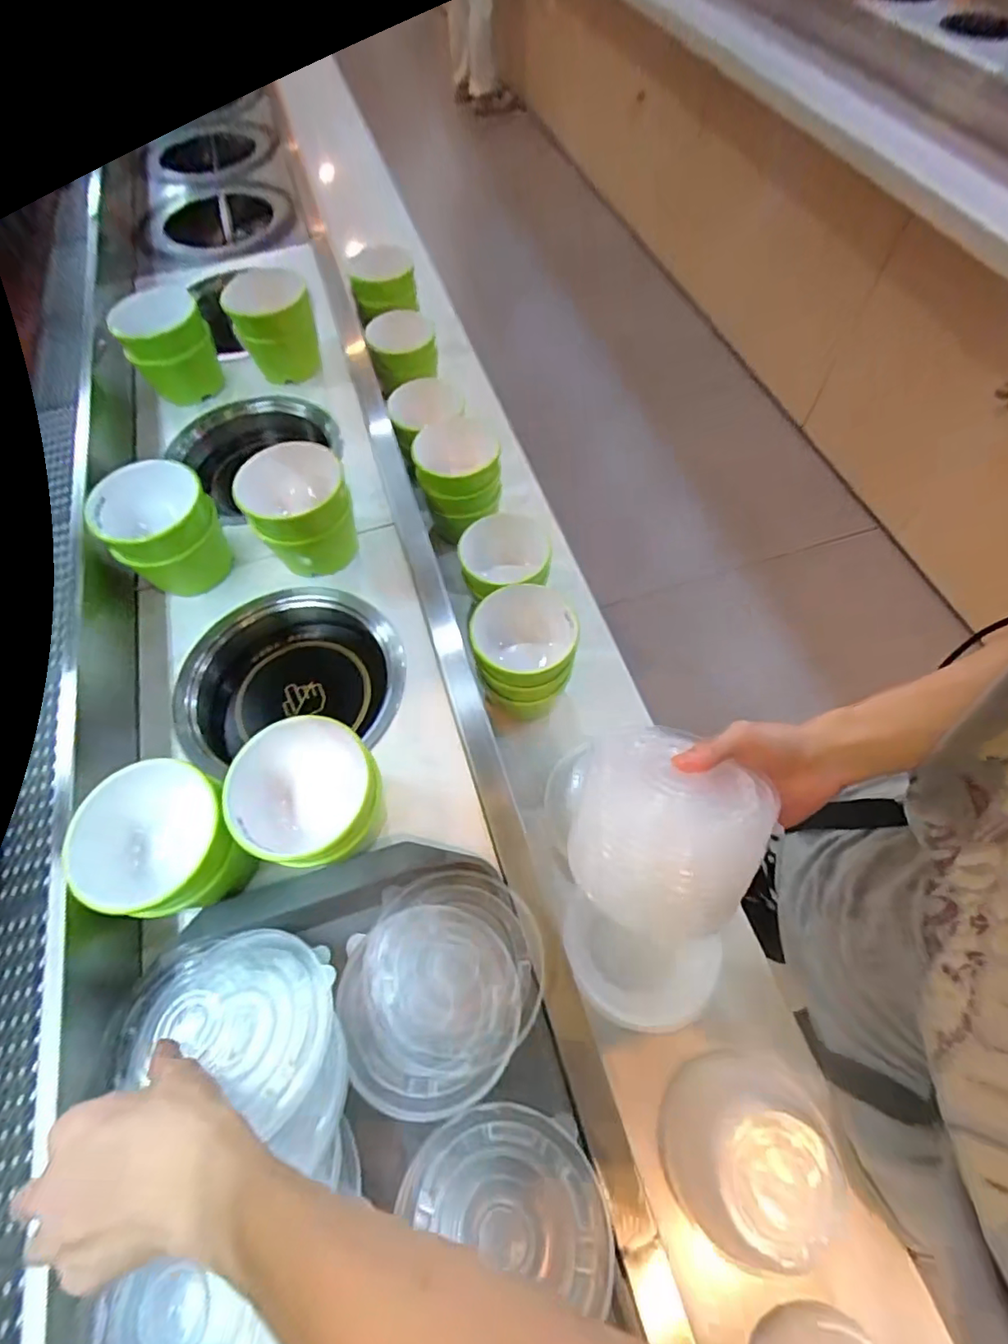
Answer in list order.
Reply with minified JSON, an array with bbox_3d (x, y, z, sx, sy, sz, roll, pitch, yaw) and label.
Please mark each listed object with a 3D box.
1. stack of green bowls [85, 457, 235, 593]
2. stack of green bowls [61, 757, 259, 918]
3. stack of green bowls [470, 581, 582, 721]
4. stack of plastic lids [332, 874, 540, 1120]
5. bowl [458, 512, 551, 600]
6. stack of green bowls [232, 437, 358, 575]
[{"bbox_3d":[-0.367,-0.155,0.613,0.112,0.105,0.107,-38,68,-17],"label":"stack of green bowls"},{"bbox_3d":[-0.272,0.135,0.455,0.120,0.081,0.110,-1,62,1],"label":"stack of green bowls"},{"bbox_3d":[0.022,-0.016,0.637,0.113,0.128,0.115,-3,62,0],"label":"stack of green bowls"},{"bbox_3d":[-0.051,0.241,0.438,0.141,0.017,0.166,30,67,16],"label":"stack of plastic lids"},{"bbox_3d":[0.006,-0.138,0.696,0.120,0.068,0.099,-17,63,-7],"label":"bowl"},{"bbox_3d":[-0.218,-0.176,0.618,0.106,0.097,0.101,-19,64,-8],"label":"stack of green bowls"}]

